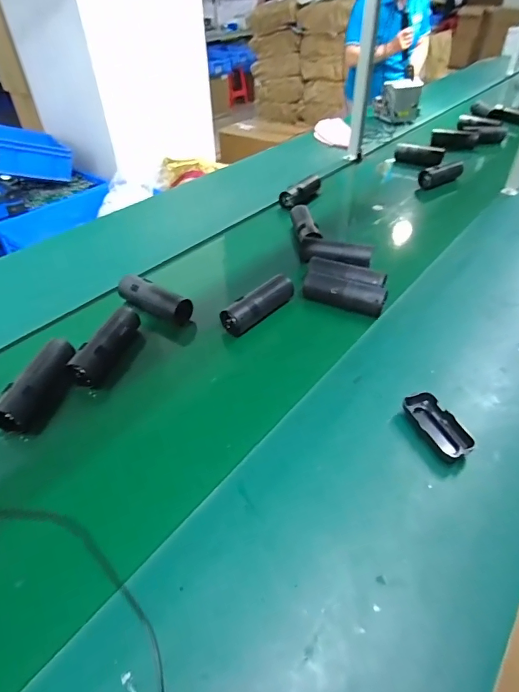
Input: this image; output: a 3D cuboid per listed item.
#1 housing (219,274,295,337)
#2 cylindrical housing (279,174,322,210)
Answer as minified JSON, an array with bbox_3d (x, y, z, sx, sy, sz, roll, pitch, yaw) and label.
[{"bbox_3d":[0.000,-0.085,0.820,0.064,0.058,0.167,27,50,29],"label":"housing"},{"bbox_3d":[0.134,-0.481,1.261,0.057,0.055,0.183,22,47,25],"label":"cylindrical housing"}]

